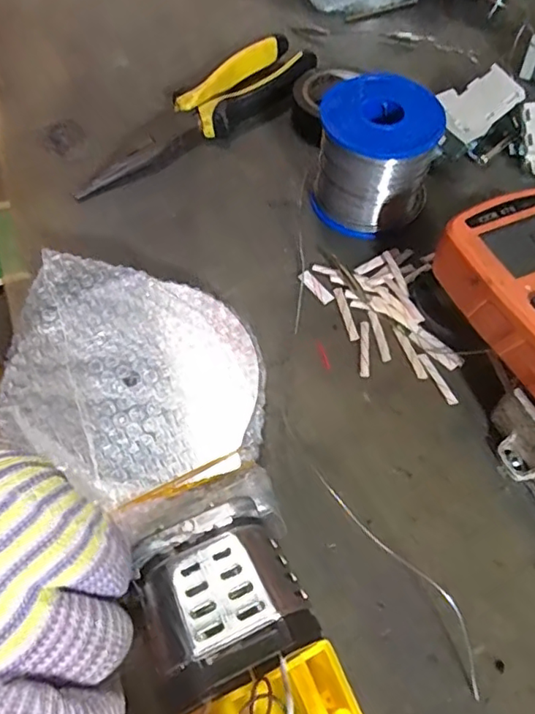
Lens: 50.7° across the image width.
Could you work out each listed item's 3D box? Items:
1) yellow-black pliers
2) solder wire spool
[{"bbox_3d":[-0.046,-0.162,0.376,0.192,0.018,0.042,-38,67,-21],"label":"yellow-black pliers"},{"bbox_3d":[0.060,-0.115,0.328,0.059,0.067,0.059,-6,60,-5],"label":"solder wire spool"}]

